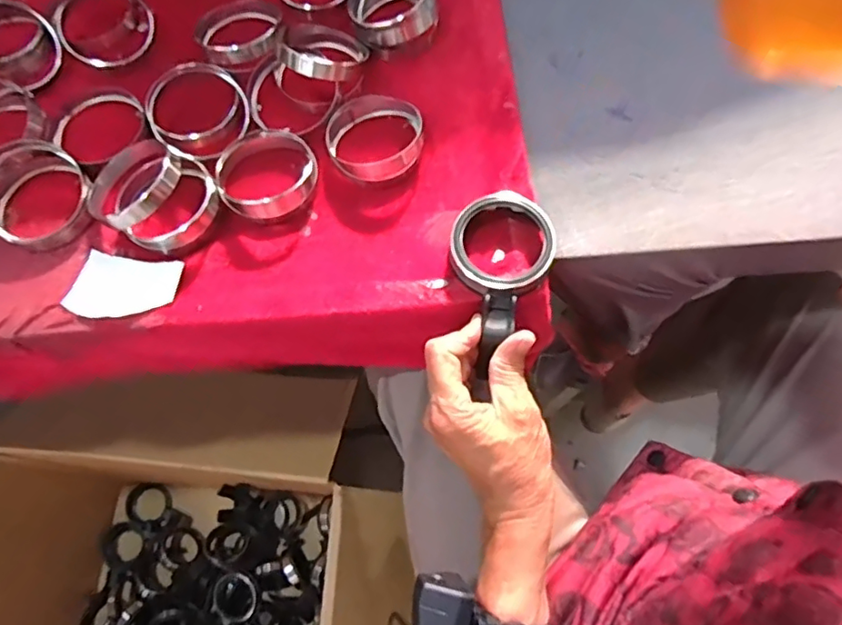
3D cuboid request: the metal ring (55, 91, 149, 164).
[{"bbox_3d":[-0.249,-0.148,0.453,0.067,0.012,0.070,0,69,0],"label":"metal ring"}]

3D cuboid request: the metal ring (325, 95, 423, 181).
[{"bbox_3d":[-0.035,-0.131,0.440,0.071,0.021,0.071,0,69,0],"label":"metal ring"}]

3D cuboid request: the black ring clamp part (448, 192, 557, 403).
[{"bbox_3d":[0.044,-0.019,0.398,0.068,0.030,0.130,22,71,7],"label":"black ring clamp part"}]

